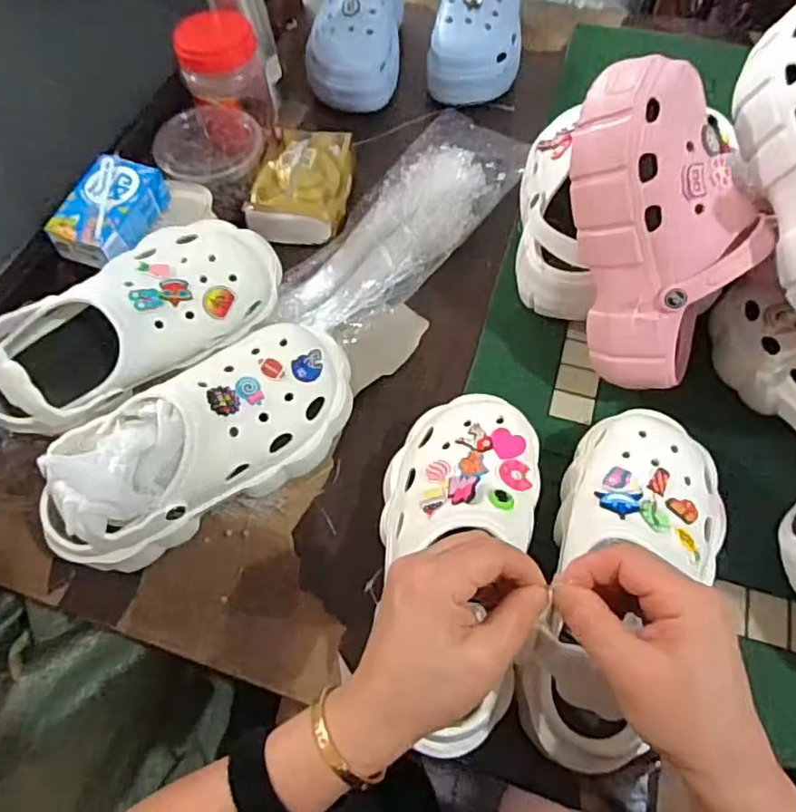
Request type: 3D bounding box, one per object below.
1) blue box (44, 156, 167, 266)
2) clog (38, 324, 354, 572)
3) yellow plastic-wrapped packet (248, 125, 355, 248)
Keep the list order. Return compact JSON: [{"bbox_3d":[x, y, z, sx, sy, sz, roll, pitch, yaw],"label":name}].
[{"bbox_3d":[-0.279,-0.188,0.610,0.072,0.039,0.112,14,62,8],"label":"blue box"},{"bbox_3d":[-0.153,0.022,0.502,0.260,0.142,0.099,-33,66,-17],"label":"clog"},{"bbox_3d":[-0.105,-0.249,0.684,0.102,0.035,0.133,7,61,4],"label":"yellow plastic-wrapped packet"}]

